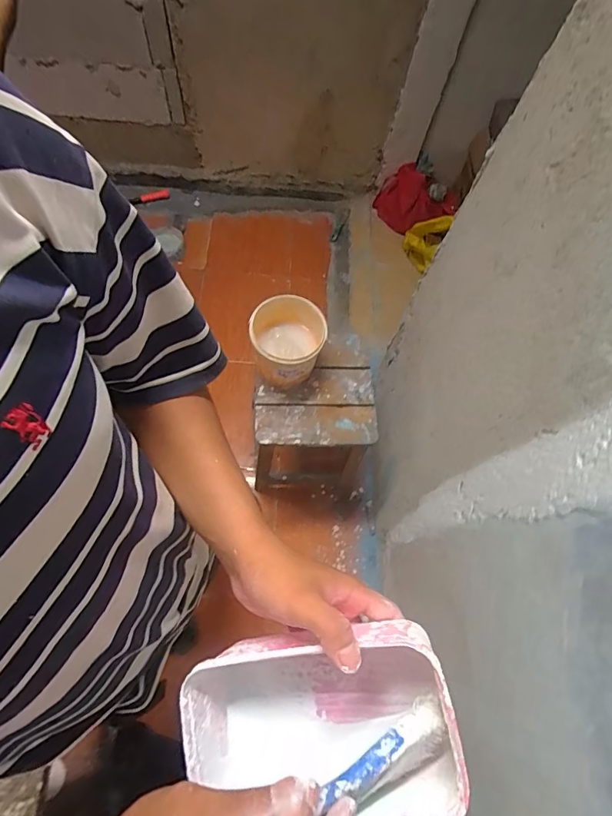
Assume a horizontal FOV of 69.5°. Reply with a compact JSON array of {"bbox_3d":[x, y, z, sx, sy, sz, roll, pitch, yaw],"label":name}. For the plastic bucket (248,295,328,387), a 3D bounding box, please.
[{"bbox_3d":[-0.043,-0.147,1.043,0.163,0.162,0.164,1,69,-3],"label":"plastic bucket"}]

